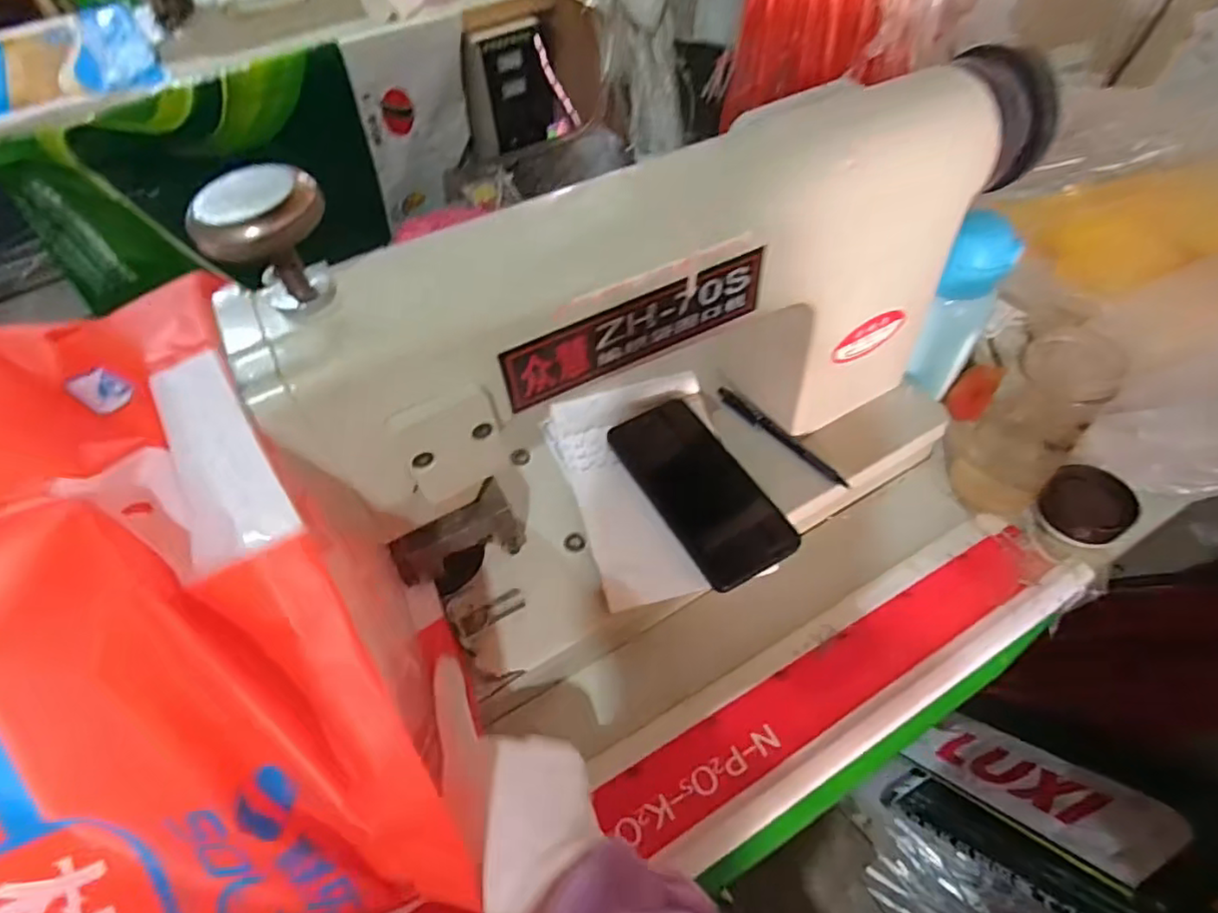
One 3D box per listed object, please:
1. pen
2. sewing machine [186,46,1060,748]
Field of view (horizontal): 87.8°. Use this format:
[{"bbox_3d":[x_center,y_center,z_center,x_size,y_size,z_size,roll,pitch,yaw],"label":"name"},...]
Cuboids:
[{"bbox_3d":[0.145,-0.018,0.539,0.013,0.016,0.135,-35,58,-21],"label":"pen"},{"bbox_3d":[0.085,-0.037,0.433,0.511,0.322,0.234,-24,55,-14],"label":"sewing machine"}]

